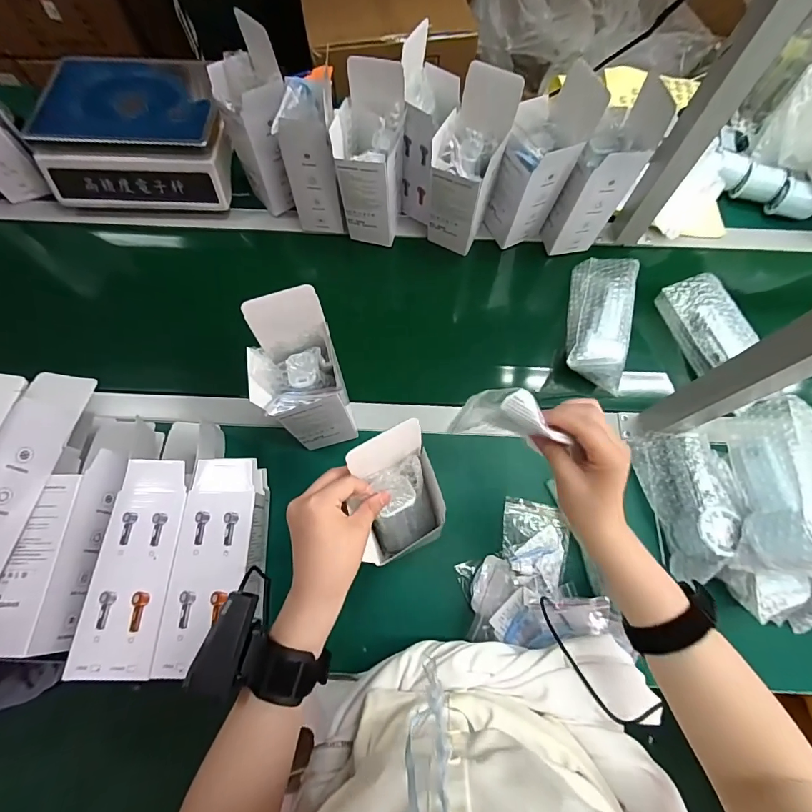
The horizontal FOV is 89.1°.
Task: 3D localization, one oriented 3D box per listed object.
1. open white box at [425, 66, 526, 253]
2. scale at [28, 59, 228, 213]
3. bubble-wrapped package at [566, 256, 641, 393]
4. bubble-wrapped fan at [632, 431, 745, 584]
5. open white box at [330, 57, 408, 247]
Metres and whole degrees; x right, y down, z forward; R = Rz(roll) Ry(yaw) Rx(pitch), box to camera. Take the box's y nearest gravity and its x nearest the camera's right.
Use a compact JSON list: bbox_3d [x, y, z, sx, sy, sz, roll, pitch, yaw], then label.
[{"bbox_3d":[0.086,-0.331,0.589,0.082,0.242,0.078,24,73,6],"label":"open white box"},{"bbox_3d":[-0.432,-0.447,0.689,0.282,0.109,0.204,2,72,-1],"label":"scale"},{"bbox_3d":[0.287,-0.132,0.618,0.085,0.058,0.203,12,72,2],"label":"bubble-wrapped package"},{"bbox_3d":[0.359,0.123,0.525,0.087,0.064,0.186,1,72,-2],"label":"bubble-wrapped fan"},{"bbox_3d":[-0.051,-0.349,0.599,0.086,0.228,0.079,12,72,2],"label":"open white box"}]

